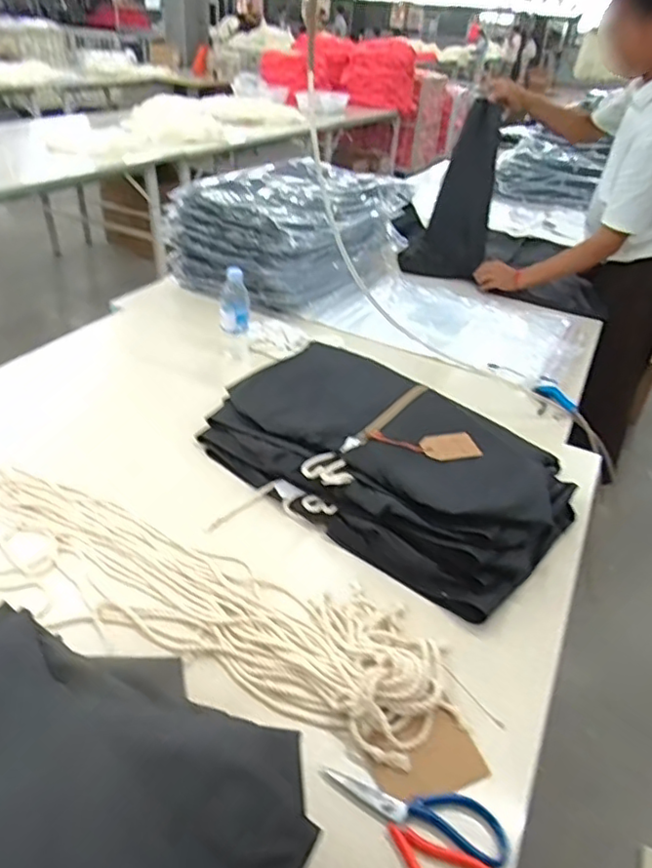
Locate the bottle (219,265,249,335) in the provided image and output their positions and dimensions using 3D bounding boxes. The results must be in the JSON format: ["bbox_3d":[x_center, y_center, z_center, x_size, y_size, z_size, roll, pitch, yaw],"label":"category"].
[{"bbox_3d":[-0.202,-0.290,1.338,0.065,0.134,0.058,0,35,-9],"label":"bottle"}]

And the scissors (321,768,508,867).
[{"bbox_3d":[0.088,0.392,0.619,0.190,0.008,0.098,24,39,25],"label":"scissors"}]

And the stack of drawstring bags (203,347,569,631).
[{"bbox_3d":[0.104,0.024,1.066,0.622,0.093,0.400,27,40,28],"label":"stack of drawstring bags"}]

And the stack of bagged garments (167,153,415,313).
[{"bbox_3d":[-0.080,-0.597,1.776,0.421,0.266,0.636,29,41,29],"label":"stack of bagged garments"}]

